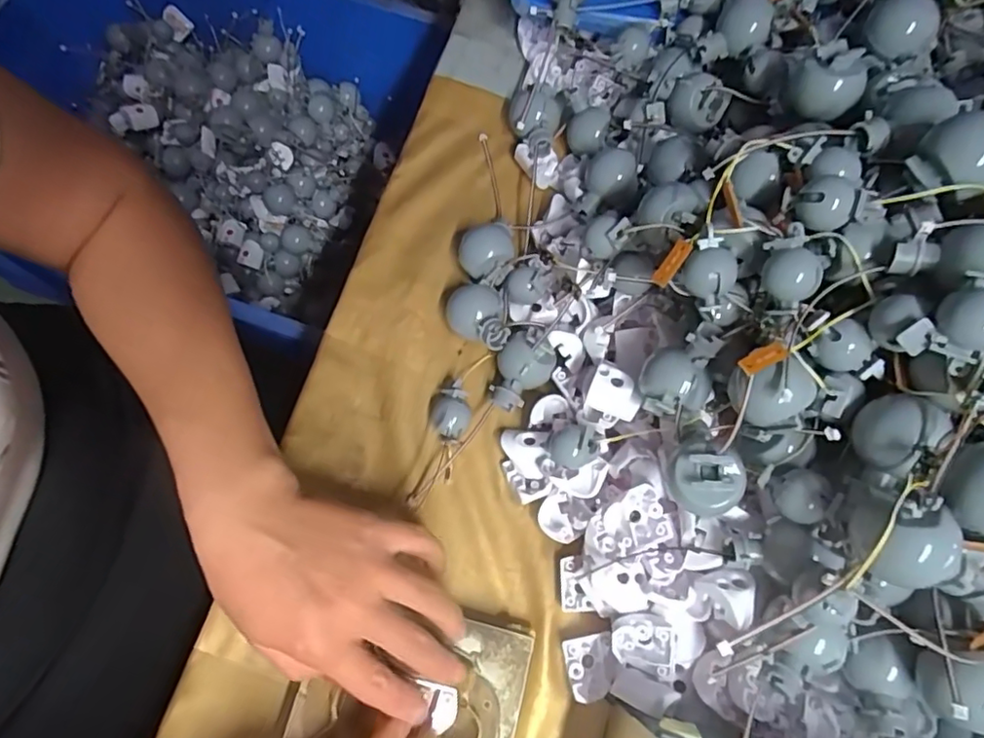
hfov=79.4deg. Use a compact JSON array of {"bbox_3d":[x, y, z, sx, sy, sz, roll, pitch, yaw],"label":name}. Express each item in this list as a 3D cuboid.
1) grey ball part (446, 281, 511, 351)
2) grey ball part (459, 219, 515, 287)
[{"bbox_3d":[-0.006,-0.034,0.383,0.050,0.030,0.035,38,82,24],"label":"grey ball part"},{"bbox_3d":[-0.001,-0.073,0.392,0.038,0.036,0.031,-32,79,-14],"label":"grey ball part"}]

